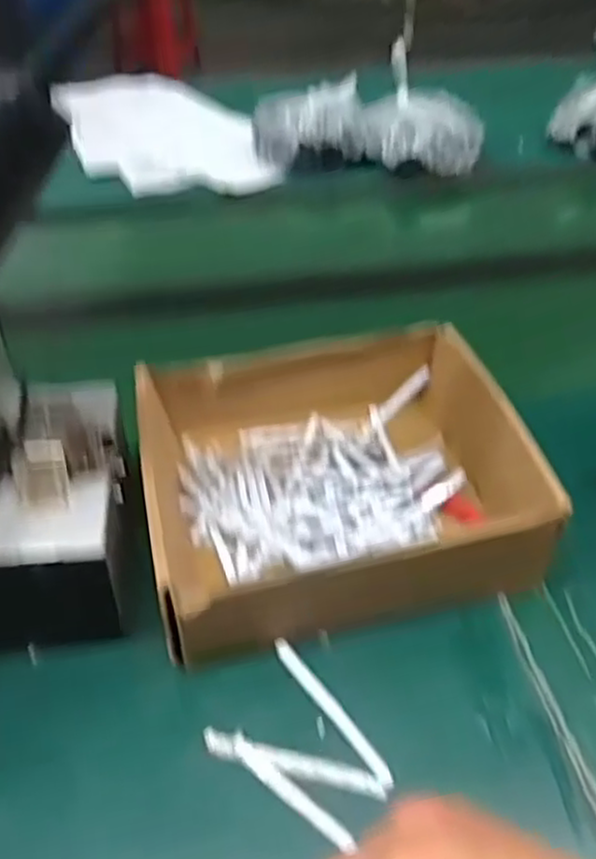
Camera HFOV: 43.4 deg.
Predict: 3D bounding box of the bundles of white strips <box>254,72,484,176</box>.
[{"bbox_3d":[0.080,-0.361,0.899,0.269,0.084,0.135,4,41,5],"label":"bundles of white strips"}]

